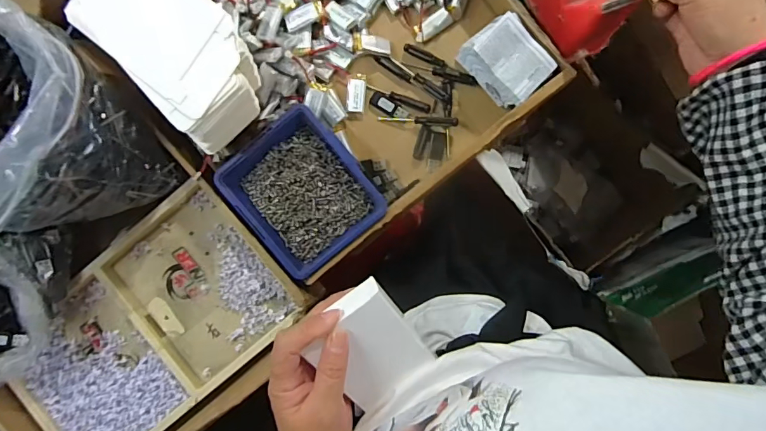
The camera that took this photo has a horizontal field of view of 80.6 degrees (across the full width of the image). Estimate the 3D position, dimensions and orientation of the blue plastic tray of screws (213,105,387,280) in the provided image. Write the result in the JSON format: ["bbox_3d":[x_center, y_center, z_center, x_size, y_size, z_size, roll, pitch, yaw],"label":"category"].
[{"bbox_3d":[-0.082,-0.024,0.480,0.124,0.051,0.141,-38,89,3],"label":"blue plastic tray of screws"}]

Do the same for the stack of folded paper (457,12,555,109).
[{"bbox_3d":[0.127,-0.158,0.465,0.060,0.058,0.081,-42,88,3],"label":"stack of folded paper"}]

